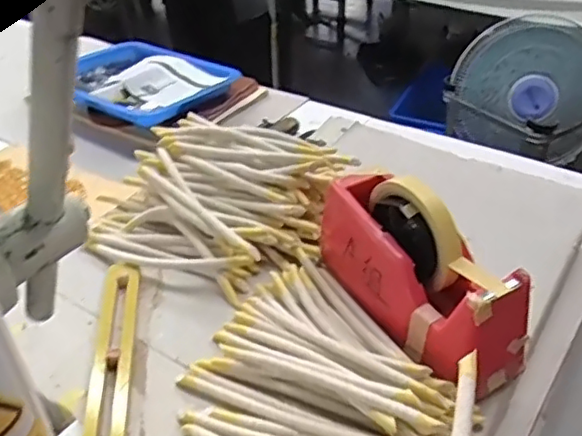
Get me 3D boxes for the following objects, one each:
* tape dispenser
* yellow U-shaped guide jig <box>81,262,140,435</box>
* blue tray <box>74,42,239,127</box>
[{"bbox_3d":[0.099,0.034,0.501,0.067,0.111,0.202,-21,41,-25],"label":"tape dispenser"},{"bbox_3d":[-0.143,0.139,0.475,0.034,0.014,0.306,-5,37,-6],"label":"yellow U-shaped guide jig"},{"bbox_3d":[-0.262,-0.231,0.999,0.306,0.036,0.212,23,43,28],"label":"blue tray"}]

